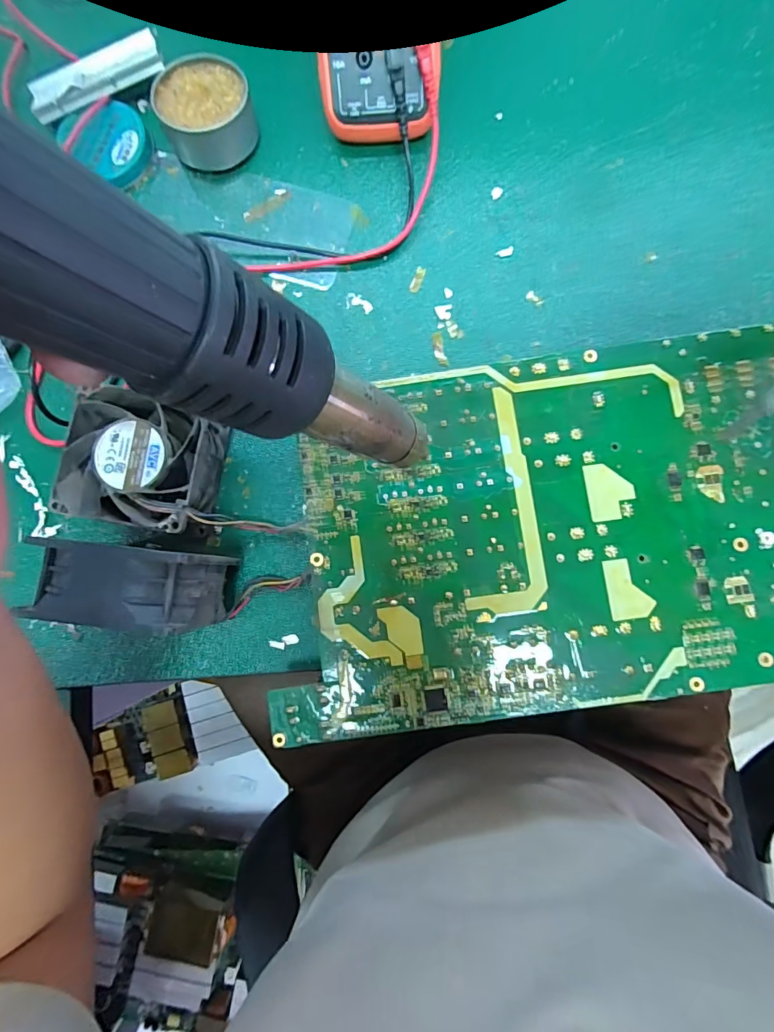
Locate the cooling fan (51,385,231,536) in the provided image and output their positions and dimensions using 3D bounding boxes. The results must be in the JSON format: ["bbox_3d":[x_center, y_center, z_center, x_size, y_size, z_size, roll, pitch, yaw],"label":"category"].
[{"bbox_3d":[-0.147,-0.027,0.276,0.084,0.041,0.069,10,83,3],"label":"cooling fan"}]

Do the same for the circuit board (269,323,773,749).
[{"bbox_3d":[0.111,0.005,0.263,0.368,0.034,0.195,-9,85,1],"label":"circuit board"}]

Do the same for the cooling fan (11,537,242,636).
[{"bbox_3d":[-0.131,0.037,0.247,0.078,0.083,0.040,5,84,2],"label":"cooling fan"}]

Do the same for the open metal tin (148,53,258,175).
[{"bbox_3d":[-0.124,-0.280,0.311,0.062,0.034,0.055,-21,84,0],"label":"open metal tin"}]

